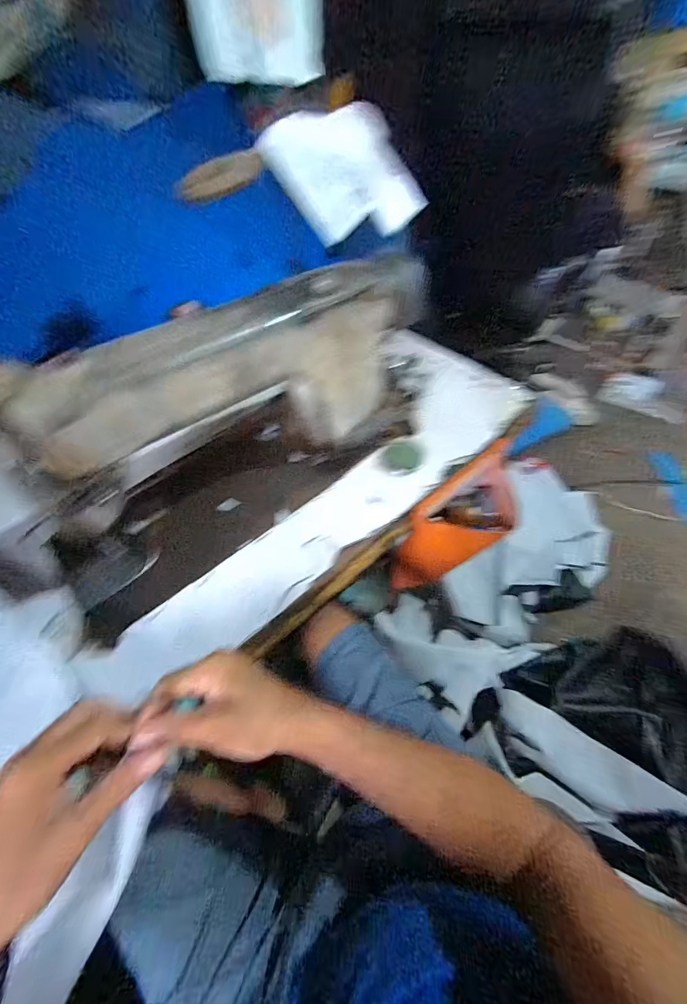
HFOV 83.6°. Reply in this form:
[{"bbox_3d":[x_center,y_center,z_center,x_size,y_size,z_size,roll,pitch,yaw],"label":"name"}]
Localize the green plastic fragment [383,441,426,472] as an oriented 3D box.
[{"bbox_3d":[0.085,-0.067,0.544,0.055,0.004,0.049,6,53,9],"label":"green plastic fragment"}]

